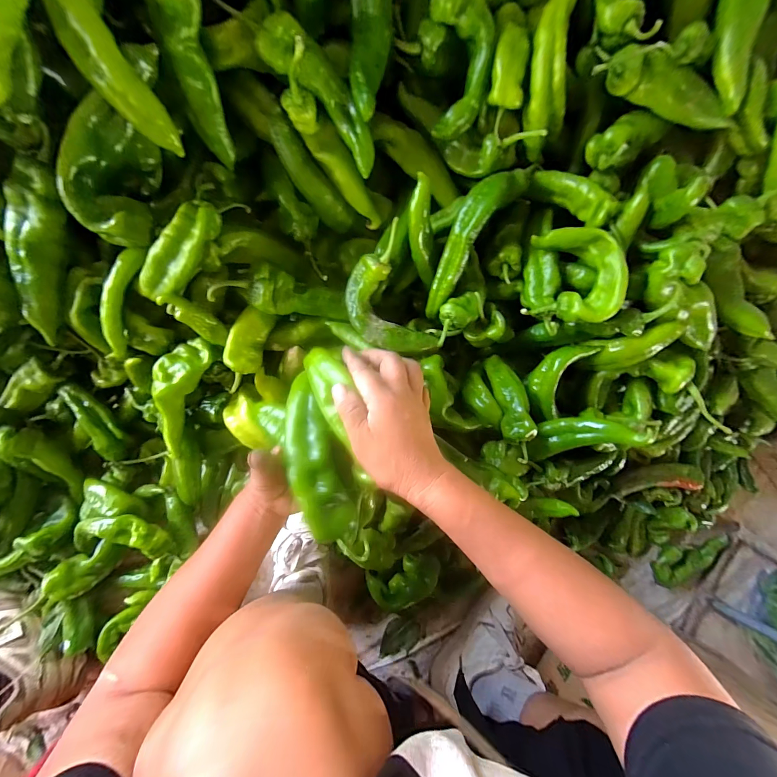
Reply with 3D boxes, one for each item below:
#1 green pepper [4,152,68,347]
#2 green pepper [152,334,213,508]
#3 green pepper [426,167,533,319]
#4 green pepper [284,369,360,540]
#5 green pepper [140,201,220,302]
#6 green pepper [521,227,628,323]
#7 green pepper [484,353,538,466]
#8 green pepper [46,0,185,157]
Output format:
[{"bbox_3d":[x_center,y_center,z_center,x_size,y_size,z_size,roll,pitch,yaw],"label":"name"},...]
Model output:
[{"bbox_3d":[-0.360,-0.138,0.361,0.045,0.031,0.178,20,116,-8],"label":"green pepper"},{"bbox_3d":[-0.275,0.055,0.471,0.058,0.038,0.245,9,115,-8],"label":"green pepper"},{"bbox_3d":[0.094,-0.174,0.410,0.051,0.056,0.190,28,113,-8],"label":"green pepper"},{"bbox_3d":[-0.069,0.064,0.328,0.052,0.037,0.152,-17,83,-8],"label":"green pepper"},{"bbox_3d":[-0.222,-0.142,0.368,0.039,0.033,0.119,40,100,-7],"label":"green pepper"},{"bbox_3d":[0.213,-0.129,0.394,0.096,0.024,0.103,7,92,24],"label":"green pepper"},{"bbox_3d":[0.160,0.018,0.451,0.035,0.030,0.149,-4,61,-8],"label":"green pepper"},{"bbox_3d":[-0.224,-0.257,0.283,0.037,0.025,0.119,-38,124,-6],"label":"green pepper"}]

